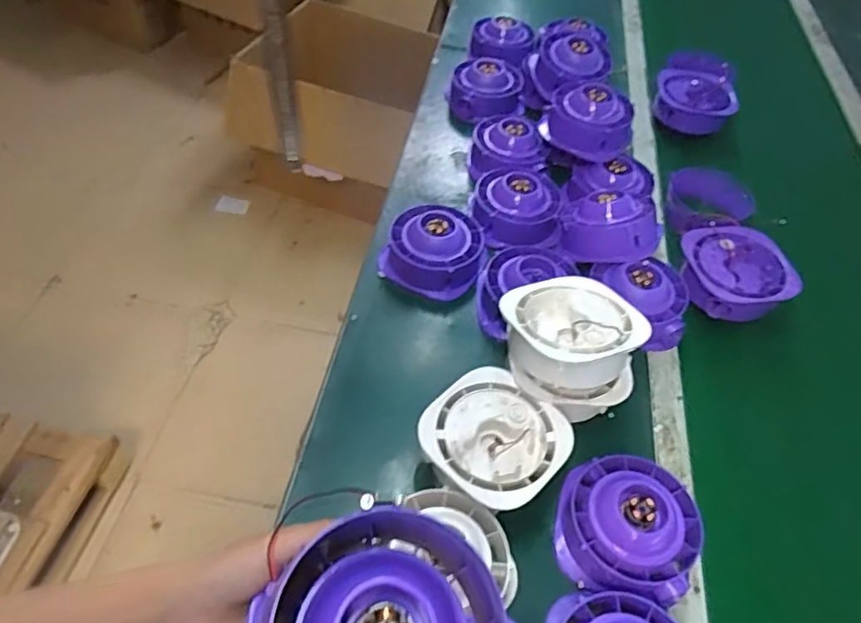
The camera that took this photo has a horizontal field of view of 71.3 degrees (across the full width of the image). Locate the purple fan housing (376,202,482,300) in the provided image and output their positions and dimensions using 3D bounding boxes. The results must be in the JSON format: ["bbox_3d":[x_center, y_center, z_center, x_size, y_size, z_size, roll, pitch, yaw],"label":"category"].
[{"bbox_3d":[0.007,-0.093,0.838,0.136,0.068,0.123,19,52,8],"label":"purple fan housing"}]

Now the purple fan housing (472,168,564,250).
[{"bbox_3d":[0.130,-0.163,0.899,0.127,0.065,0.135,4,51,-4],"label":"purple fan housing"}]

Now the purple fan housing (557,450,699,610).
[{"bbox_3d":[0.200,0.214,0.609,0.129,0.063,0.136,4,51,-4],"label":"purple fan housing"}]

